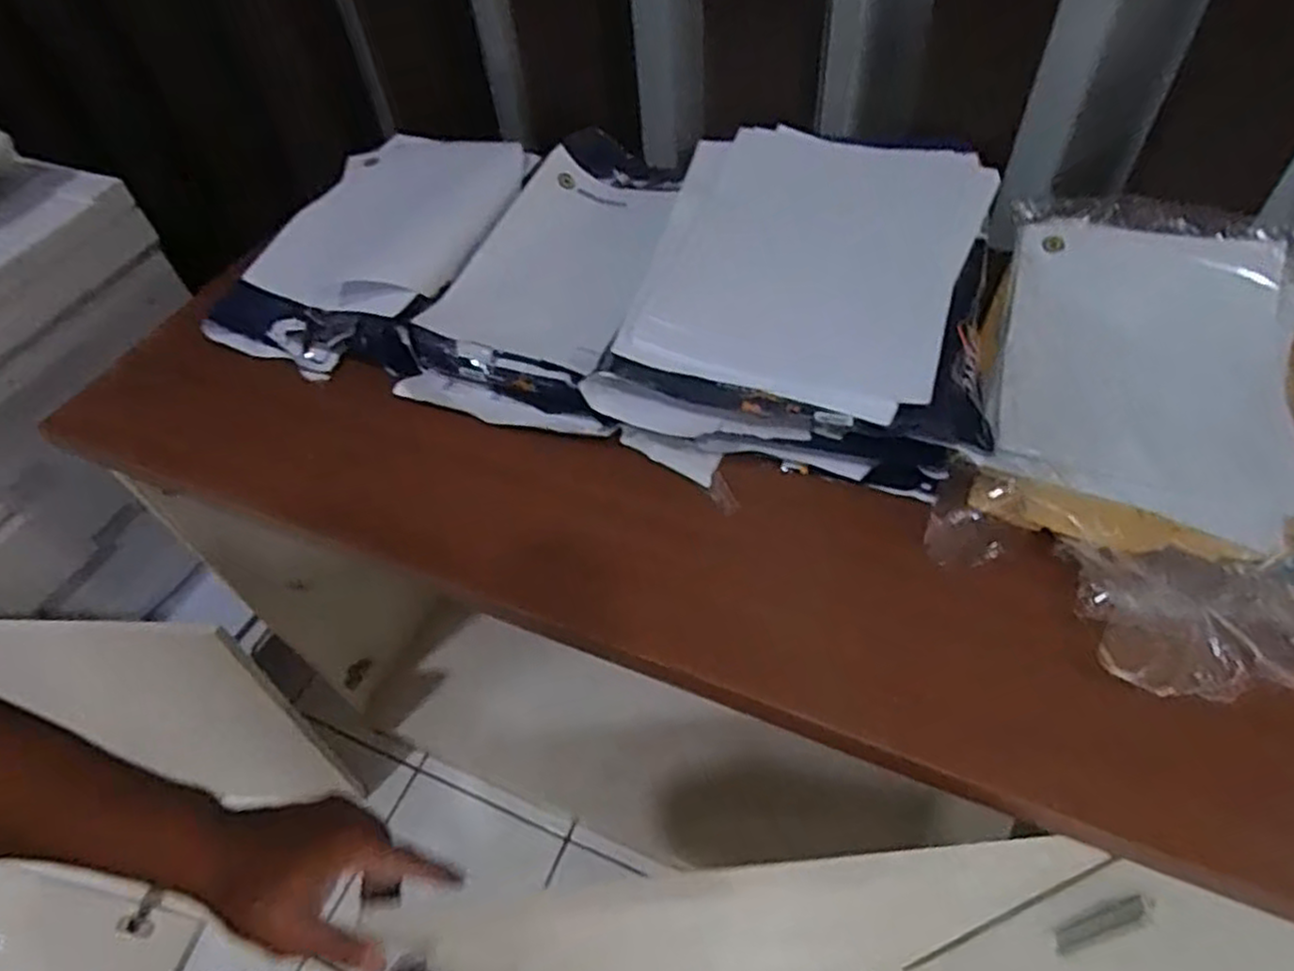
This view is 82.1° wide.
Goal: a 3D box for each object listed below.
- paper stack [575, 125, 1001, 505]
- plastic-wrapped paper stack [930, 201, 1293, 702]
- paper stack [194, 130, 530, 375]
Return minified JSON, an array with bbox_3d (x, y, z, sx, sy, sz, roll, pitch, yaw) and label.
[{"bbox_3d":[0.142,-0.169,0.652,0.280,0.123,0.350,9,53,12],"label":"paper stack"},{"bbox_3d":[0.427,-0.056,0.570,0.334,0.056,0.481,18,53,18],"label":"plastic-wrapped paper stack"},{"bbox_3d":[-0.274,-0.256,0.800,0.235,0.074,0.354,19,56,19],"label":"paper stack"}]

